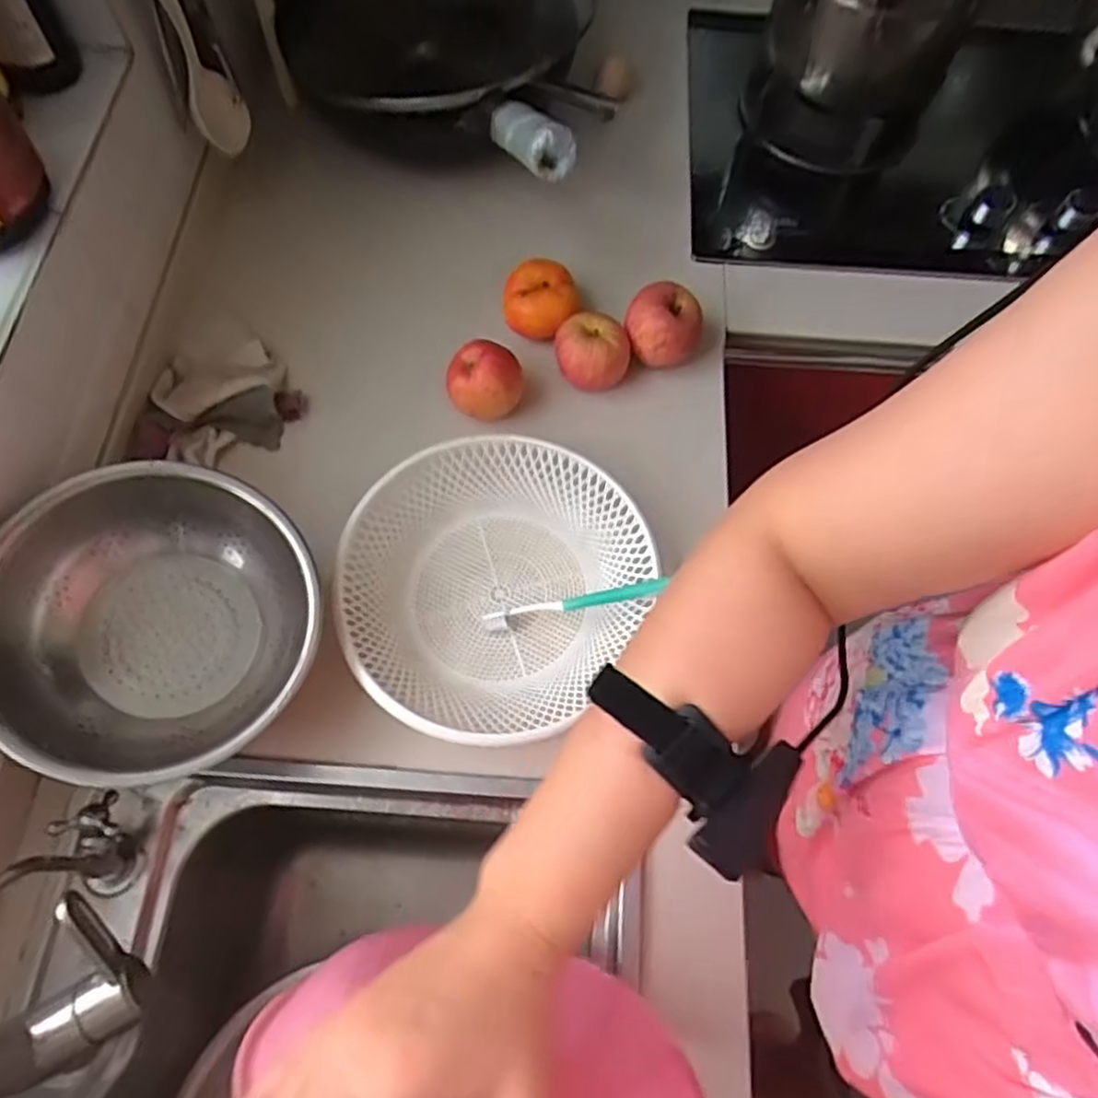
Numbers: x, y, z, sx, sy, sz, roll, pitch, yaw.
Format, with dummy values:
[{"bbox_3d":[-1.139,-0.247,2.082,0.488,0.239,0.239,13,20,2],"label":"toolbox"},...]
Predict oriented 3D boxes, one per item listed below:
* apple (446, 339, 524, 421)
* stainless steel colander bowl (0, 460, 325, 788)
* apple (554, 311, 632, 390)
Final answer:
[{"bbox_3d":[-0.061,-0.157,0.688,0.065,0.073,0.061,1,67,-2],"label":"apple"},{"bbox_3d":[-0.288,0.056,0.547,0.224,0.092,0.224,6,70,-16],"label":"stainless steel colander bowl"},{"bbox_3d":[0.042,-0.193,0.716,0.071,0.057,0.060,9,67,2],"label":"apple"}]

